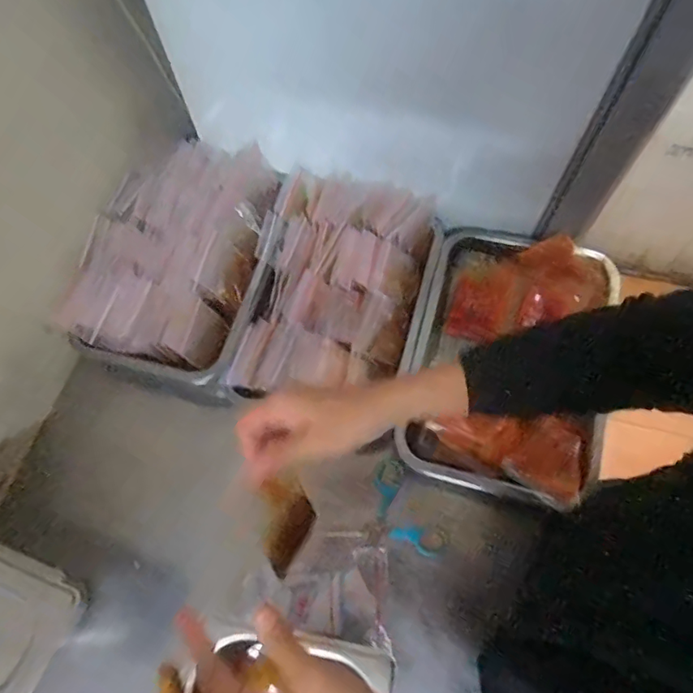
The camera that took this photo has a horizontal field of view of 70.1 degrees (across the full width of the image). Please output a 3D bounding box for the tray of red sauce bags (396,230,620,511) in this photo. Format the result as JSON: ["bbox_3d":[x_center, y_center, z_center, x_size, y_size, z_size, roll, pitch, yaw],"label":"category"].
[{"bbox_3d":[0.186,0.011,0.567,0.220,0.062,0.313,17,68,9],"label":"tray of red sauce bags"}]

